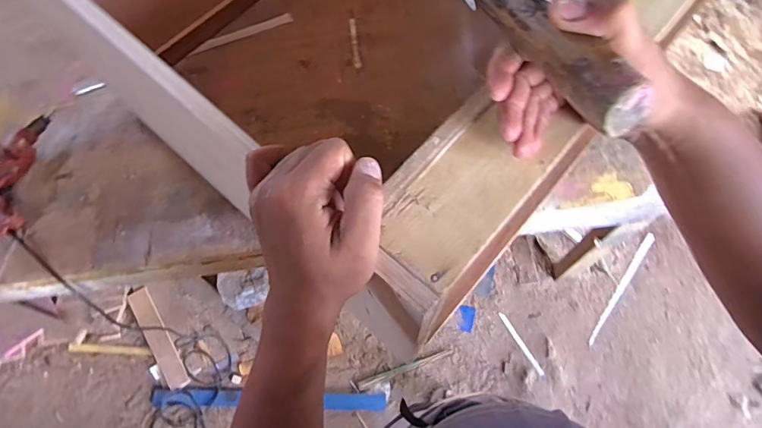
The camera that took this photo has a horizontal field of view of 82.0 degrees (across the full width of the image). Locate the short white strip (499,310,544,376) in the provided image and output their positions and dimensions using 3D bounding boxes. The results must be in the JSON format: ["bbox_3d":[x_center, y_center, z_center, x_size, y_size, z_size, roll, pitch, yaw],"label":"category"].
[{"bbox_3d":[0.471,0.436,1.476,0.018,0.009,0.231,-28,66,-11],"label":"short white strip"}]

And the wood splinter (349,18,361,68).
[{"bbox_3d":[-0.064,-0.414,1.061,0.017,0.004,0.159,-10,66,2],"label":"wood splinter"}]

